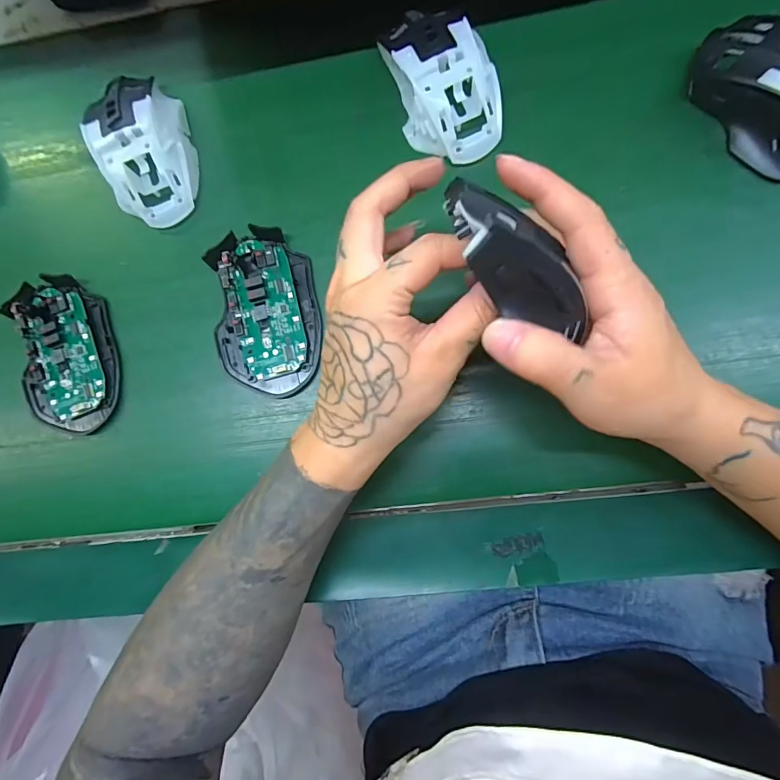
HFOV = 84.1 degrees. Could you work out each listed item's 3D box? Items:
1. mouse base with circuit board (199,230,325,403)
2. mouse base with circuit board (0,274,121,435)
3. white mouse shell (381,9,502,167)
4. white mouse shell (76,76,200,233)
[{"bbox_3d":[-0.086,-0.055,0.300,0.073,0.016,0.116,-6,84,6],"label":"mouse base with circuit board"},{"bbox_3d":[-0.237,-0.027,0.314,0.068,0.019,0.114,-11,84,6],"label":"mouse base with circuit board"},{"bbox_3d":[0.037,-0.205,0.288,0.064,0.032,0.097,-18,83,5],"label":"white mouse shell"},{"bbox_3d":[-0.181,-0.175,0.312,0.069,0.033,0.110,-21,83,5],"label":"white mouse shell"}]

